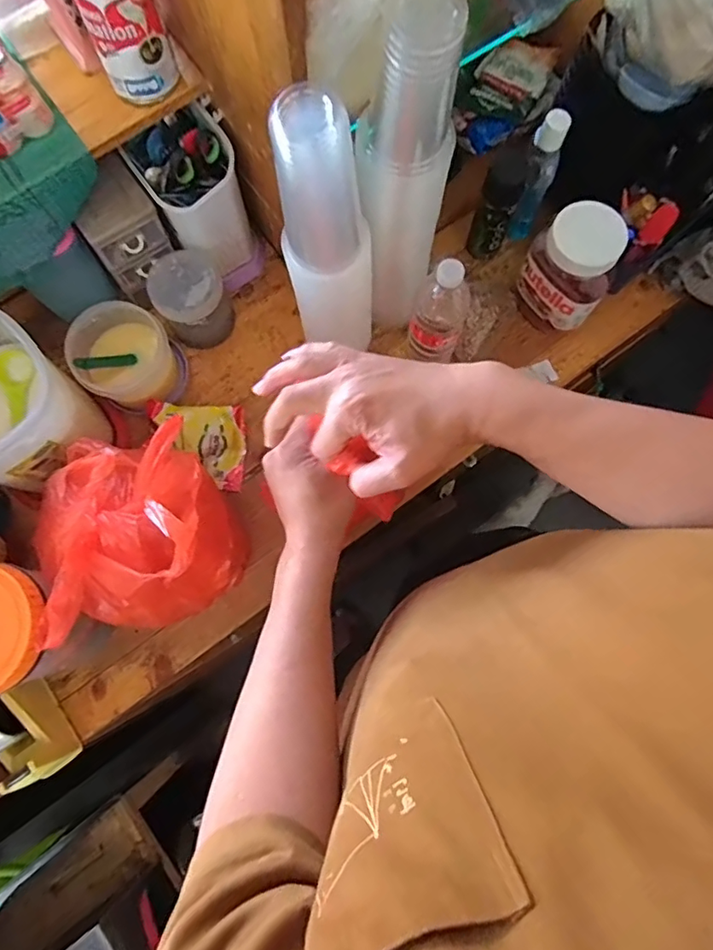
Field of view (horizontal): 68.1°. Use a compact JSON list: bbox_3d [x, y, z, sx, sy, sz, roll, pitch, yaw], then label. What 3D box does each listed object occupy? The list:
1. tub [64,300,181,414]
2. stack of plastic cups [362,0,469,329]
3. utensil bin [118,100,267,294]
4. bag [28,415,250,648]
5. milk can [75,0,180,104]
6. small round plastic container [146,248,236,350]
[{"bbox_3d":[-0.298,-0.152,0.682,0.115,0.093,0.101,-32,79,-6],"label":"tub"},{"bbox_3d":[0.049,-0.278,0.548,0.061,0.376,0.064,37,80,8],"label":"stack of plastic cups"},{"bbox_3d":[-0.202,-0.353,0.682,0.109,0.187,0.142,-27,79,-5],"label":"utensil bin"},{"bbox_3d":[-0.225,0.055,0.536,0.165,0.223,0.186,-12,78,-2],"label":"bag"},{"bbox_3d":[-0.226,-0.443,0.525,0.071,0.099,0.080,-22,79,-4],"label":"milk can"},{"bbox_3d":[-0.214,-0.229,0.694,0.087,0.093,0.090,0,78,0],"label":"small round plastic container"}]

